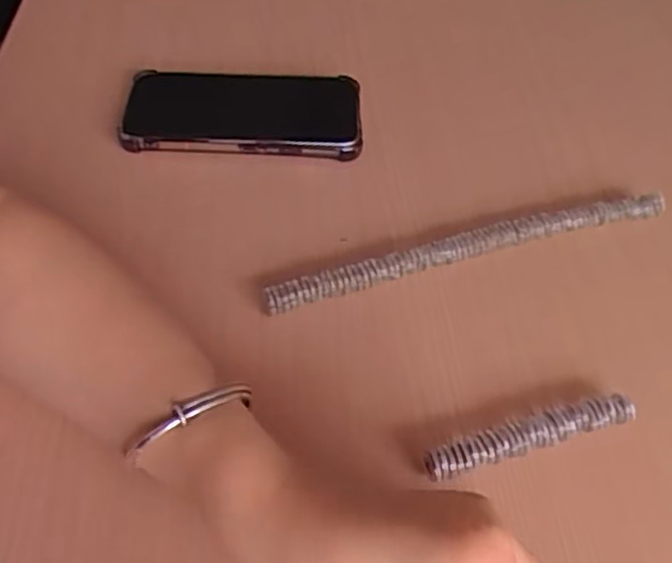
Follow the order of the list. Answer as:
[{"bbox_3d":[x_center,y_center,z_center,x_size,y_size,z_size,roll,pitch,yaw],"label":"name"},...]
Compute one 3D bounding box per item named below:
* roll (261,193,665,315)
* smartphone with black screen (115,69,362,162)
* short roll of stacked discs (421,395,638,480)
[{"bbox_3d":[0.084,-0.019,0.409,0.262,0.022,0.015,-14,52,-16],"label":"roll"},{"bbox_3d":[-0.064,-0.120,0.471,0.159,0.017,0.080,2,49,-3],"label":"smartphone with black screen"},{"bbox_3d":[0.096,0.076,0.331,0.111,0.016,0.014,-12,51,-15],"label":"short roll of stacked discs"}]

